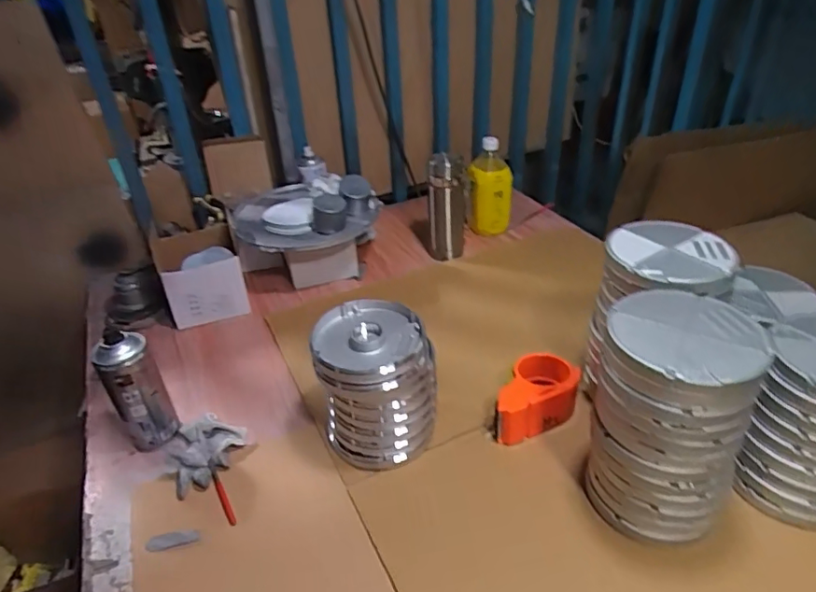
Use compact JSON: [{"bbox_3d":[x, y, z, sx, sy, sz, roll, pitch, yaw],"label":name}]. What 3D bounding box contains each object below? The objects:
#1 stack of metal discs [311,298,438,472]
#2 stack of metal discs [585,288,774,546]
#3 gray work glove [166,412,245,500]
[{"bbox_3d":[-0.039,0.111,0.691,0.138,0.154,0.147,-9,34,-8],"label":"stack of metal discs"},{"bbox_3d":[0.267,0.131,0.563,0.141,0.238,0.134,16,39,27],"label":"stack of metal discs"},{"bbox_3d":[-0.256,0.195,0.694,0.092,0.032,0.097,-21,38,-24],"label":"gray work glove"}]

